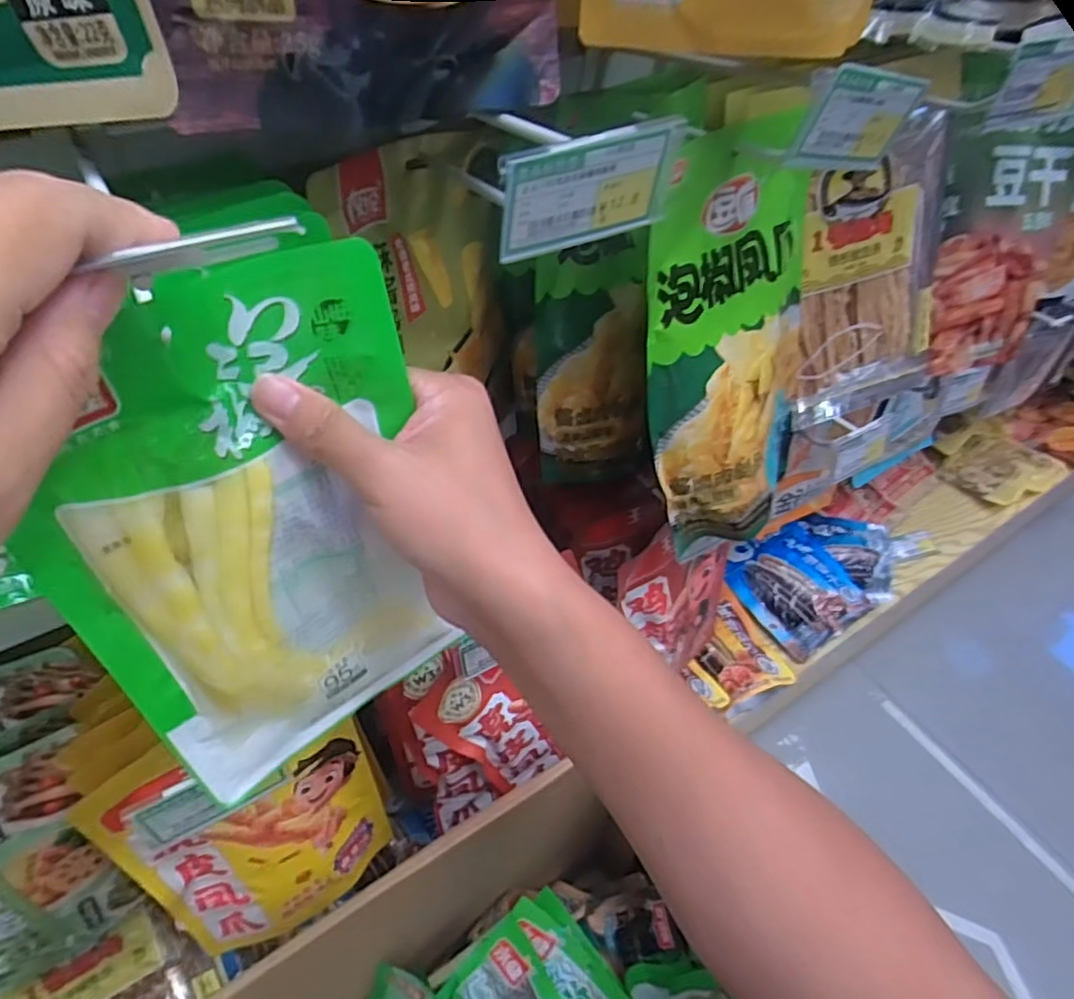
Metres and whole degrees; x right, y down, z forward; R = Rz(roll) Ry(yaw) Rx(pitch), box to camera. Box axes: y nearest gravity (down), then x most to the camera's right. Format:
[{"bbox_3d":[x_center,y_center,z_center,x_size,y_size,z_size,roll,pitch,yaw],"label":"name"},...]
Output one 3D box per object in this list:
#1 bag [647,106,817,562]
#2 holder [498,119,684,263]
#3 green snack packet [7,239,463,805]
[{"bbox_3d":[0.136,-0.097,0.441,0.161,0.260,0.037,-30,31,-26],"label":"bag"},{"bbox_3d":[0.021,-0.120,0.260,0.079,0.044,0.005,-23,62,-22],"label":"holder"},{"bbox_3d":[-0.112,0.026,0.285,0.143,0.234,0.017,-25,40,-24],"label":"green snack packet"}]

